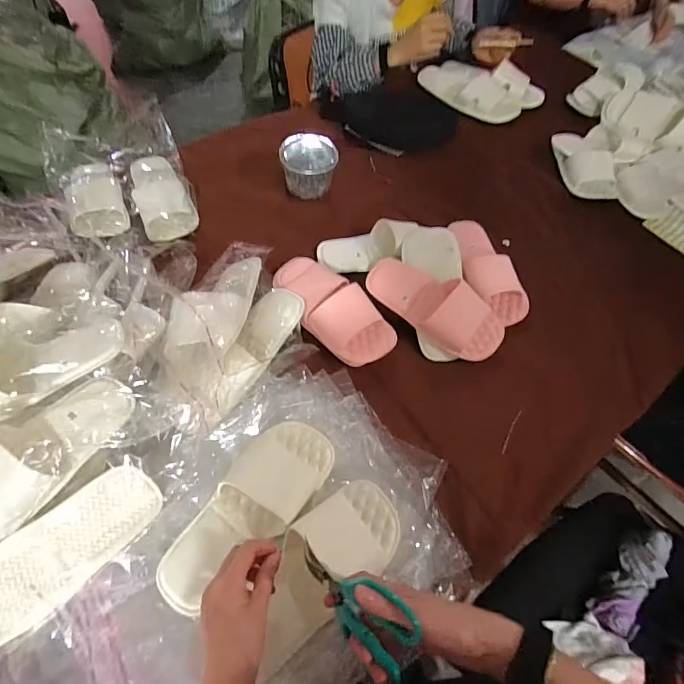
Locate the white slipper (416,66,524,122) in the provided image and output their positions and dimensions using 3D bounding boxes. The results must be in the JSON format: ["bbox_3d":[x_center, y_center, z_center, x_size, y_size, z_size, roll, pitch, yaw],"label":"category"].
[{"bbox_3d":[0.316,-0.639,1.072,0.136,0.051,0.274,-39,69,-24],"label":"white slipper"}]

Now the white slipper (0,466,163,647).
[{"bbox_3d":[-0.316,0.233,0.462,0.240,0.098,0.042,-34,23,-18],"label":"white slipper"}]

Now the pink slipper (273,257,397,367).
[{"bbox_3d":[-0.020,-0.062,0.697,0.109,0.051,0.246,-28,65,-19],"label":"pink slipper"}]

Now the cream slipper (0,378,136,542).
[{"bbox_3d":[-0.338,0.118,0.448,0.103,0.063,0.230,32,62,14],"label":"cream slipper"}]

